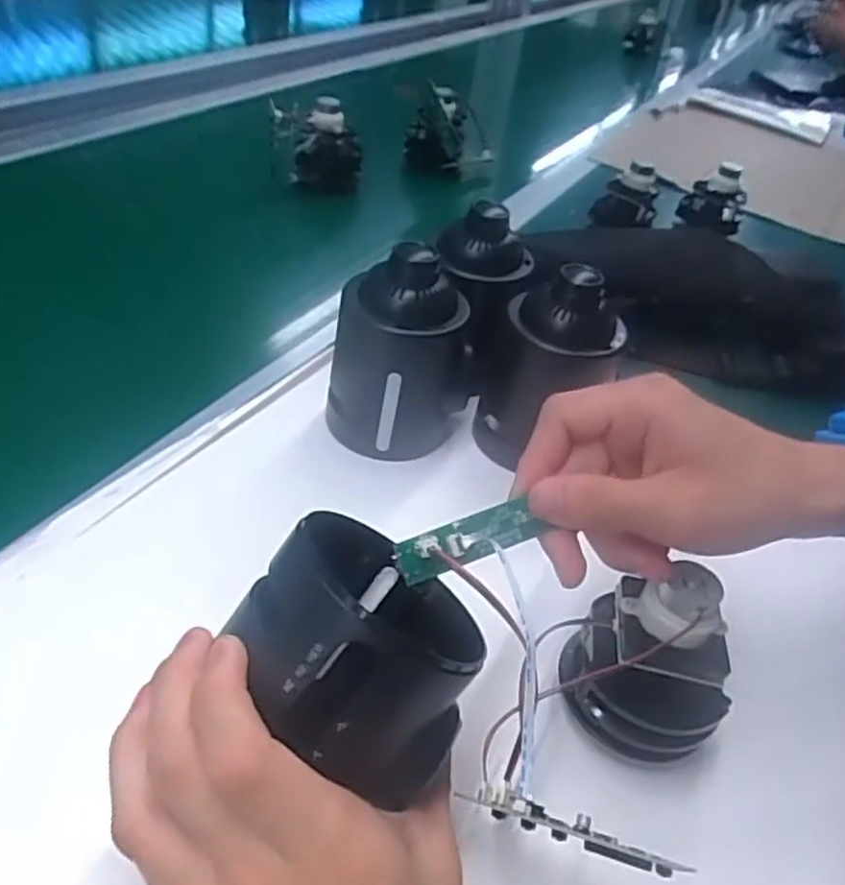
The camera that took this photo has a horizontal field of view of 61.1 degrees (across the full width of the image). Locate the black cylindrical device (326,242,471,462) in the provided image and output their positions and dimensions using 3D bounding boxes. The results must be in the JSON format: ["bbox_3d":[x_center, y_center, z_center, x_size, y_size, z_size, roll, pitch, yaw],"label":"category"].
[{"bbox_3d":[-0.012,-0.044,0.421,0.067,0.127,0.059,14,45,9],"label":"black cylindrical device"}]

